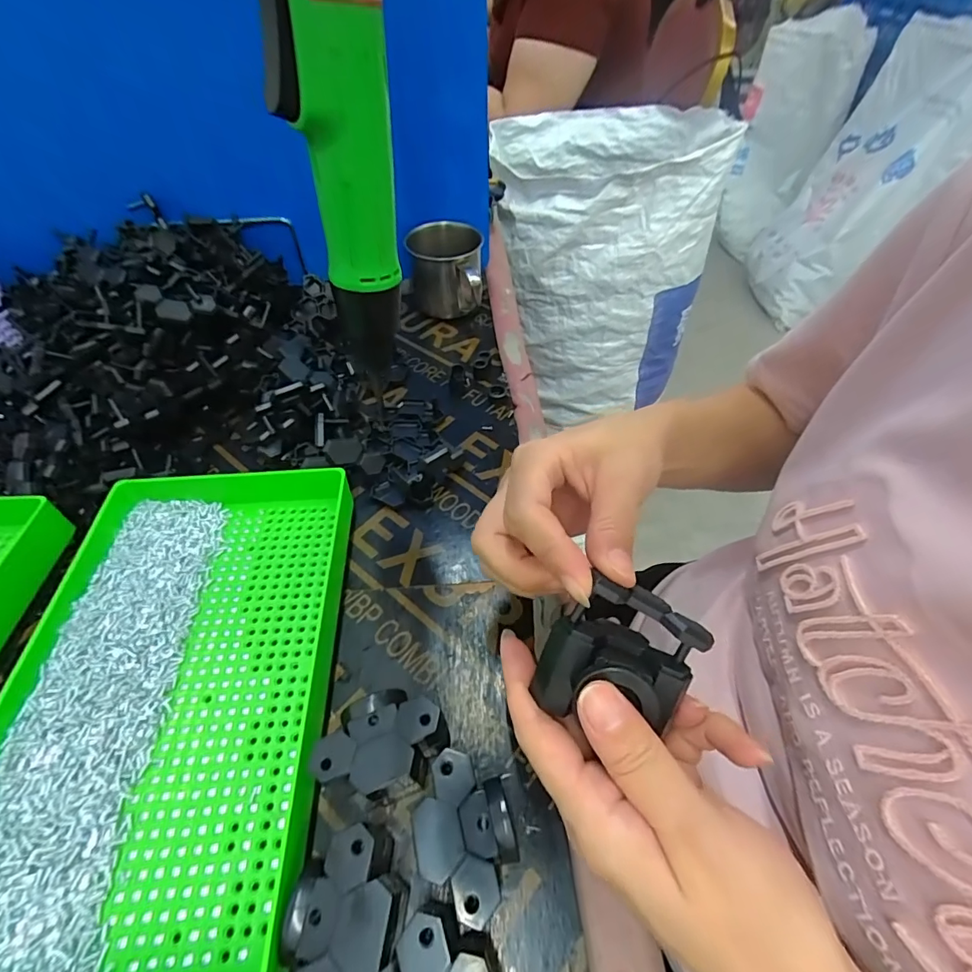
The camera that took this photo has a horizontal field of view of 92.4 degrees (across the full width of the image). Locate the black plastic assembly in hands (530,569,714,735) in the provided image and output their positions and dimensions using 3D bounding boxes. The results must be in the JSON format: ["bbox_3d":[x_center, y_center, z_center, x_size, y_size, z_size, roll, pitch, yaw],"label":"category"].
[{"bbox_3d":[0.055,0.069,0.192,0.059,0.040,0.044,15,52,10],"label":"black plastic assembly in hands"}]

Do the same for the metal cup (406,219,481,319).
[{"bbox_3d":[-0.042,-0.215,0.475,0.075,0.071,0.087,0,51,0],"label":"metal cup"}]

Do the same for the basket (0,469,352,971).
[{"bbox_3d":[-0.163,0.099,0.241,0.156,0.035,0.241,-4,51,-4],"label":"basket"}]

